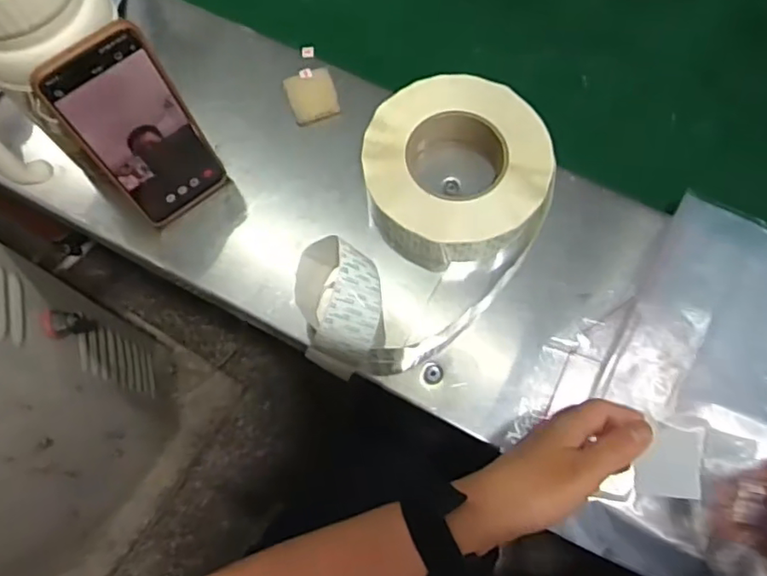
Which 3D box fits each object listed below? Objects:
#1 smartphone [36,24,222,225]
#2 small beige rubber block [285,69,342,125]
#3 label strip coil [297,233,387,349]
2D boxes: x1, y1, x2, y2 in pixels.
[{"bbox_3d":[-0.180,-0.114,0.453,0.075,0.160,0.013,-40,61,-12],"label":"smartphone"},{"bbox_3d":[-0.065,-0.175,0.554,0.043,0.010,0.047,-18,72,-4],"label":"small beige rubber block"},{"bbox_3d":[-0.034,0.011,0.455,0.063,0.073,0.085,-6,71,0],"label":"label strip coil"}]

